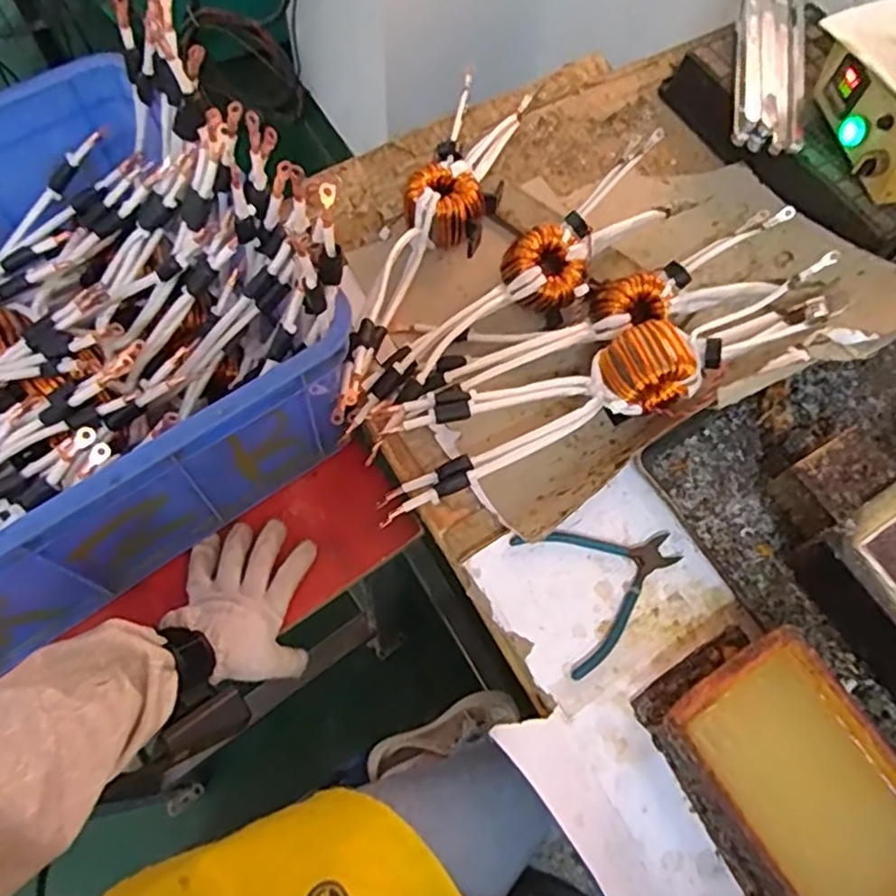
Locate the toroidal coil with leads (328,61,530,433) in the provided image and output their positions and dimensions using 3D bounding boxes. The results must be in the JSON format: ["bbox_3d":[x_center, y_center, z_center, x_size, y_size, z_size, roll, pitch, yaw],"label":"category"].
[{"bbox_3d":[-0.014,-0.231,0.714,0.088,0.051,0.470,19,67,6],"label":"toroidal coil with leads"}]

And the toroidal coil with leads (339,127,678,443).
[{"bbox_3d":[0.072,-0.162,0.672,0.452,0.095,0.082,-39,73,-18],"label":"toroidal coil with leads"}]

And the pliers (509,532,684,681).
[{"bbox_3d":[0.144,0.116,0.583,0.135,0.010,0.125,-18,68,-11],"label":"pliers"}]

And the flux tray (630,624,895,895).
[{"bbox_3d":[0.263,0.258,0.496,0.137,0.066,0.230,-29,71,-14],"label":"flux tray"}]

